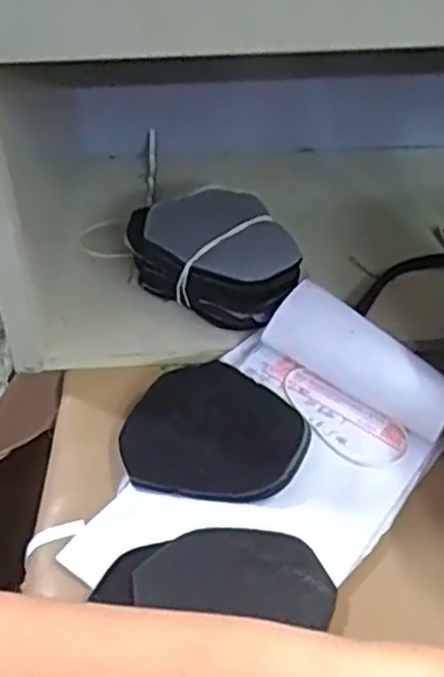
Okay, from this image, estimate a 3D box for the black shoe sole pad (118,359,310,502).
[{"bbox_3d":[-0.003,0.049,0.440,0.107,0.022,0.098,7,42,8],"label":"black shoe sole pad"}]

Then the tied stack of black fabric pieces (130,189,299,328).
[{"bbox_3d":[-0.001,-0.061,0.529,0.128,0.057,0.089,21,46,22],"label":"tied stack of black fabric pieces"}]

